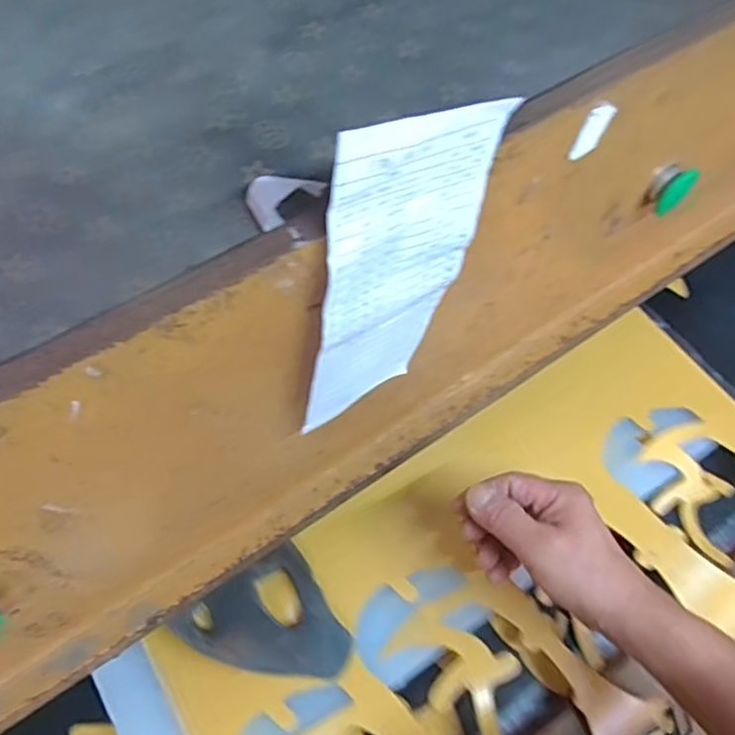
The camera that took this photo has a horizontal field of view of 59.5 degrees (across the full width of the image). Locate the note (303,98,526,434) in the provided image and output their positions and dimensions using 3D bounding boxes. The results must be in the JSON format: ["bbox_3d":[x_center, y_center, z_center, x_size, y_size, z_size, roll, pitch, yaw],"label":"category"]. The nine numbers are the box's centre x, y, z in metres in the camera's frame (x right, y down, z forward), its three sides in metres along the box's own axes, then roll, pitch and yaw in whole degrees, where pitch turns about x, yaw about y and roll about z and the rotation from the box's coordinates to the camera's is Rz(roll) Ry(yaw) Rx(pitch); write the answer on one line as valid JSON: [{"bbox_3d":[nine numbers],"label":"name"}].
[{"bbox_3d":[0.012,-0.043,0.337,0.095,0.194,0.014,-27,59,-29],"label":"note"}]

